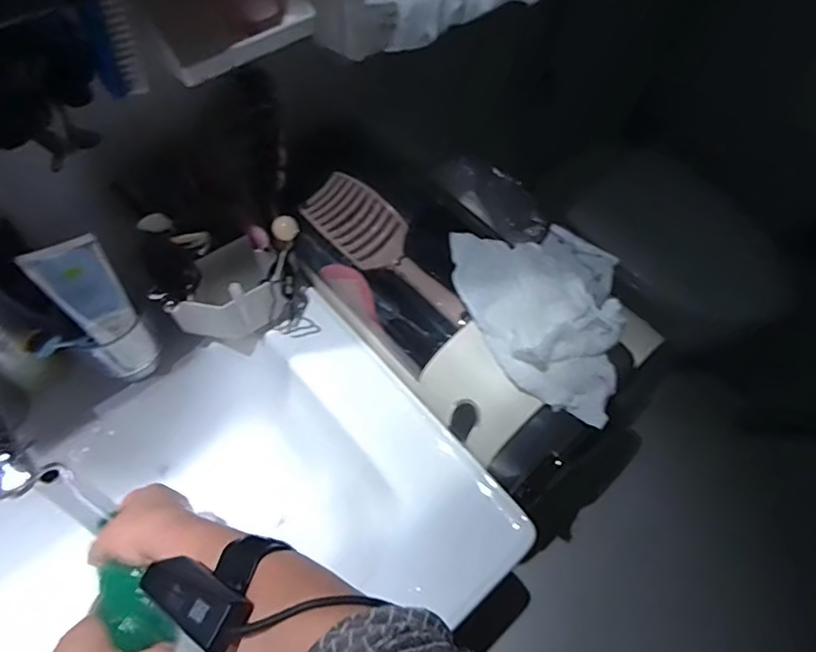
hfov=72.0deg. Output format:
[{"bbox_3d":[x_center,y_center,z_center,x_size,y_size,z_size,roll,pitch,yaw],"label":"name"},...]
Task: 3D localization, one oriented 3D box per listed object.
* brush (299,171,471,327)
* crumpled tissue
[{"bbox_3d":[-0.019,-0.080,0.598,0.213,0.030,0.069,42,66,7],"label":"brush"},{"bbox_3d":[0.113,-0.015,0.527,0.182,0.040,0.169,20,61,9],"label":"crumpled tissue"}]

